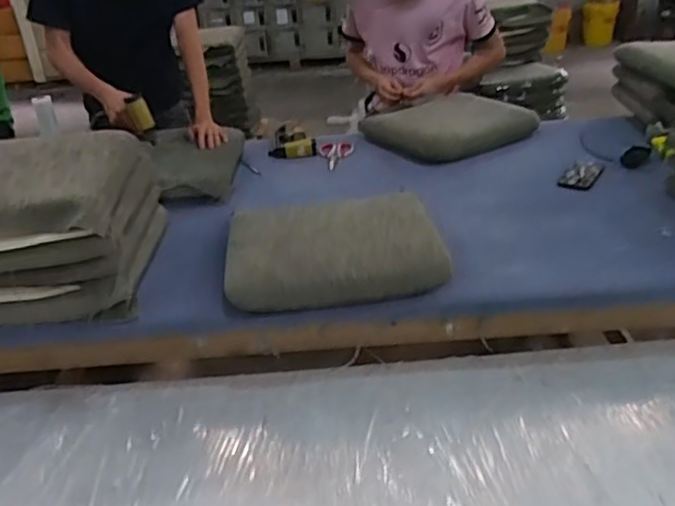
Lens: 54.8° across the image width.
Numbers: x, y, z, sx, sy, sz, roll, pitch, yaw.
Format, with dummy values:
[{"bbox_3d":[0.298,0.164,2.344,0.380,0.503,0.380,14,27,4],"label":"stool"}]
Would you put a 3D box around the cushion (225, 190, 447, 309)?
[{"bbox_3d":[-0.013,-0.020,1.366,0.436,0.069,0.358,-7,29,-4],"label":"cushion"}]

